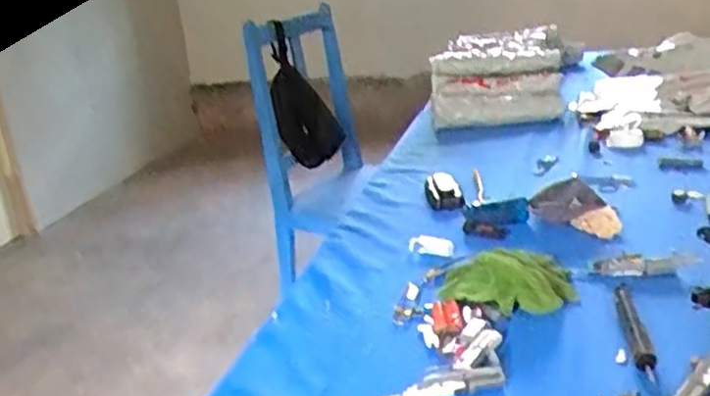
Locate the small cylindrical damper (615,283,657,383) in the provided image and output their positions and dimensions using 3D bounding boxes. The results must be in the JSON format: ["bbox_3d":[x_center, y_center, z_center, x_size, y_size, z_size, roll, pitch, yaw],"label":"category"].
[{"bbox_3d":[0.283,0.129,0.733,0.019,0.020,0.177,-4,22,10],"label":"small cylindrical damper"}]

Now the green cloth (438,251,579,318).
[{"bbox_3d":[0.172,0.087,0.820,0.144,0.054,0.113,-3,23,12],"label":"green cloth"}]

